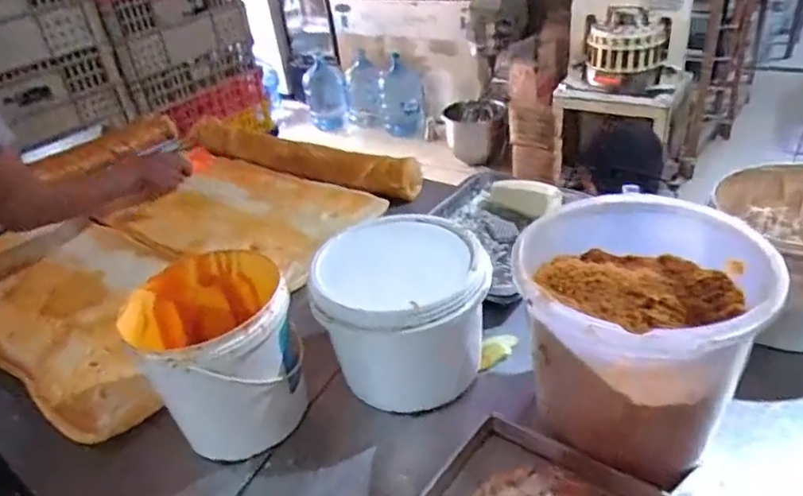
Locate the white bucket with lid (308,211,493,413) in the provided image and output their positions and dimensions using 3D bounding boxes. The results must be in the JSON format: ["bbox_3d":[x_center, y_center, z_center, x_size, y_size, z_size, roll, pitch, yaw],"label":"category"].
[{"bbox_3d":[0.000,0.080,0.779,0.215,0.166,0.198,-6,32,4],"label":"white bucket with lid"}]

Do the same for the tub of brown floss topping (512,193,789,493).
[{"bbox_3d":[0.254,0.099,0.640,0.230,0.221,0.232,-6,32,4],"label":"tub of brown floss topping"}]

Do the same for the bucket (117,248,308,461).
[{"bbox_3d":[-0.235,0.129,0.739,0.210,0.177,0.212,-18,33,-15],"label":"bucket"}]

